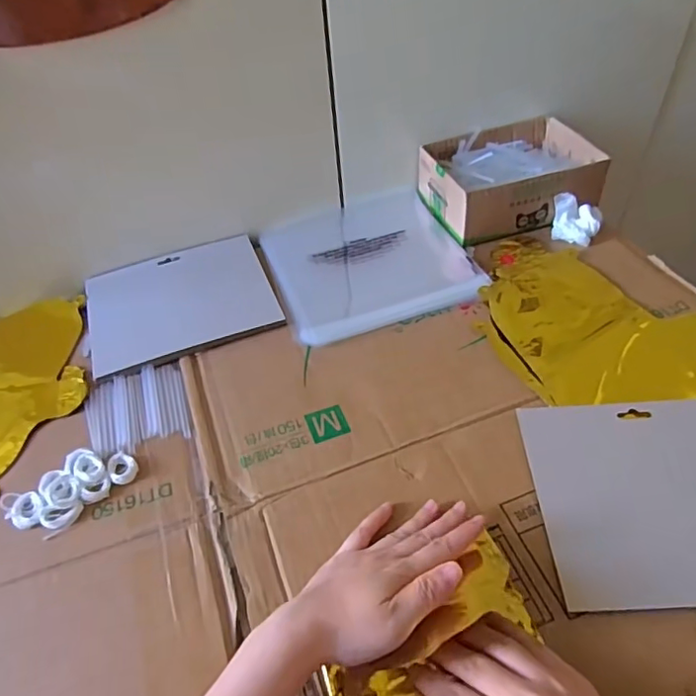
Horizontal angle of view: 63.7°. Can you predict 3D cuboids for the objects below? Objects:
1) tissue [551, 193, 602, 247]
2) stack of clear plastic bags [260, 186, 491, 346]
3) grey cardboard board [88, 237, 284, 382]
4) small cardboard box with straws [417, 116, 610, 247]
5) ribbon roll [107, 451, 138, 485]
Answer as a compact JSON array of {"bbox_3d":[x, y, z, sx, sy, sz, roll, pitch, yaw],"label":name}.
[{"bbox_3d":[0.257,-0.145,0.627,0.051,0.032,0.046,8,48,12],"label":"tissue"},{"bbox_3d":[0.021,-0.105,0.633,0.208,0.010,0.216,-16,48,-10],"label":"stack of clear plastic bags"},{"bbox_3d":[-0.178,-0.053,0.599,0.190,0.010,0.159,-18,48,-12],"label":"grey cardboard board"},{"bbox_3d":[0.196,-0.207,0.682,0.193,0.064,0.143,-14,47,-8],"label":"small cardboard box with straws"},{"bbox_3d":[-0.187,0.099,0.464,0.022,0.008,0.030,-26,50,-19],"label":"ribbon roll"}]

